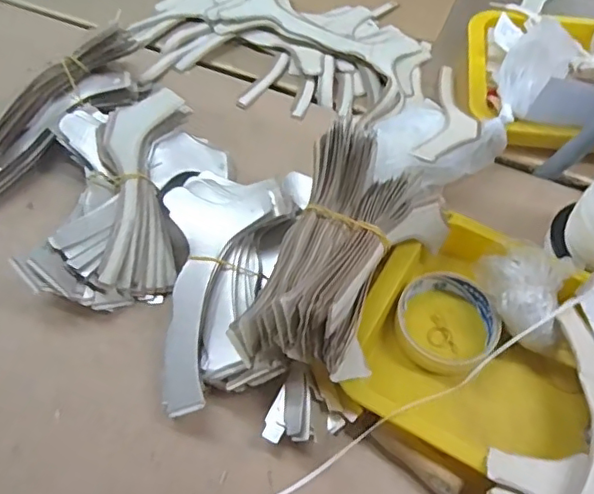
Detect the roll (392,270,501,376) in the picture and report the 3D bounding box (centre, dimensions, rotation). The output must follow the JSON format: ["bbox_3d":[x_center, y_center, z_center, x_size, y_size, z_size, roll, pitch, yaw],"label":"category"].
[{"bbox_3d":[0.127,0.063,0.480,0.083,0.027,0.083,0,58,0],"label":"roll"}]

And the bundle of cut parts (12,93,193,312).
[{"bbox_3d":[-0.154,-0.048,0.508,0.109,0.058,0.206,9,73,6],"label":"bundle of cut parts"}]

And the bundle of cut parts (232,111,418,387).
[{"bbox_3d":[0.035,0.006,0.456,0.096,0.091,0.197,21,60,12],"label":"bundle of cut parts"}]

